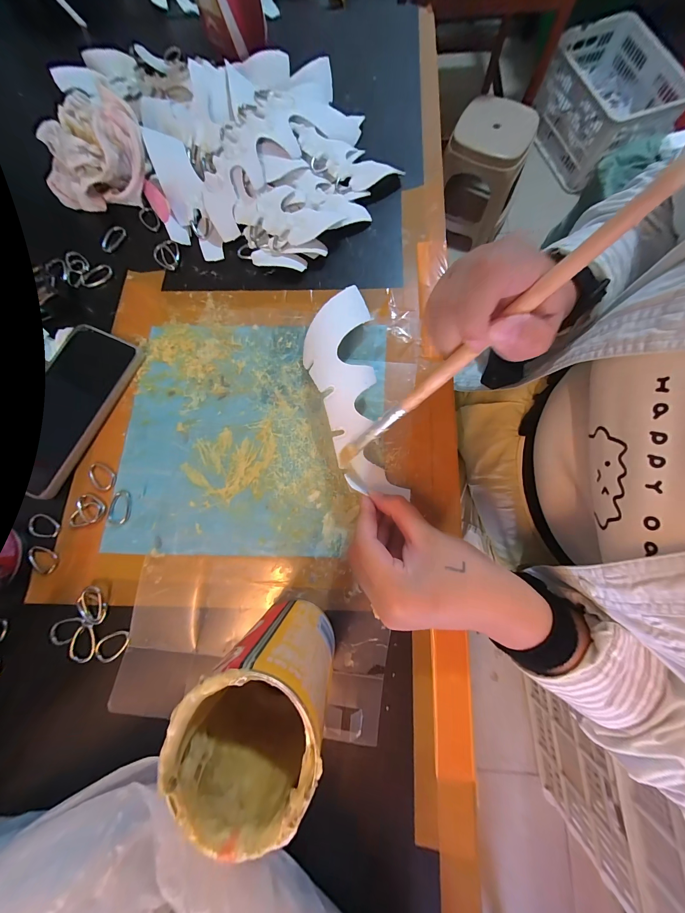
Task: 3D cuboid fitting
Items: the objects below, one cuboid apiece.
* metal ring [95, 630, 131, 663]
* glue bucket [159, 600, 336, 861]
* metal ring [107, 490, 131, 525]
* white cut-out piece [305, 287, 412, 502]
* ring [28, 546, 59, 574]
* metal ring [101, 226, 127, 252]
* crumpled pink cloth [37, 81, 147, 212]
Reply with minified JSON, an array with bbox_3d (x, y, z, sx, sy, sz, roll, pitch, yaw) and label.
[{"bbox_3d":[-0.184,0.151,0.236,0.026,0.004,0.018,-34,78,-6],"label":"metal ring"},{"bbox_3d":[-0.039,0.132,0.175,0.058,0.124,0.061,0,77,1],"label":"glue bucket"},{"bbox_3d":[-0.197,0.045,0.264,0.019,0.004,0.030,10,78,4],"label":"metal ring"},{"bbox_3d":[0.006,-0.060,0.263,0.062,0.026,0.195,-11,79,-1],"label":"white cut-out piece"},{"bbox_3d":[-0.258,0.088,0.253,0.027,0.009,0.017,26,79,7],"label":"ring"},{"bbox_3d":[-0.251,-0.240,0.326,0.023,0.006,0.033,-7,73,-1],"label":"metal ring"},{"bbox_3d":[-0.256,-0.307,0.309,0.105,0.063,0.090,-44,80,-8],"label":"crumpled pink cloth"}]

